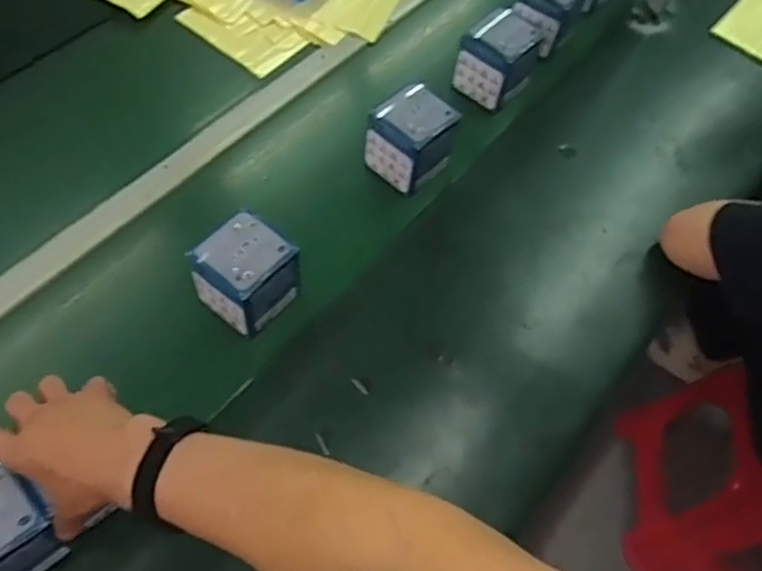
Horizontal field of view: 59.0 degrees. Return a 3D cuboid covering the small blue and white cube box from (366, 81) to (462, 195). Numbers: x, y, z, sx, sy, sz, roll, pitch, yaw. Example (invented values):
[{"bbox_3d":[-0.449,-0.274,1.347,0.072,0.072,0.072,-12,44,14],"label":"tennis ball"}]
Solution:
[{"bbox_3d":[0.035,-0.184,0.847,0.090,0.092,0.087,39,65,15],"label":"small blue and white cube box"}]

